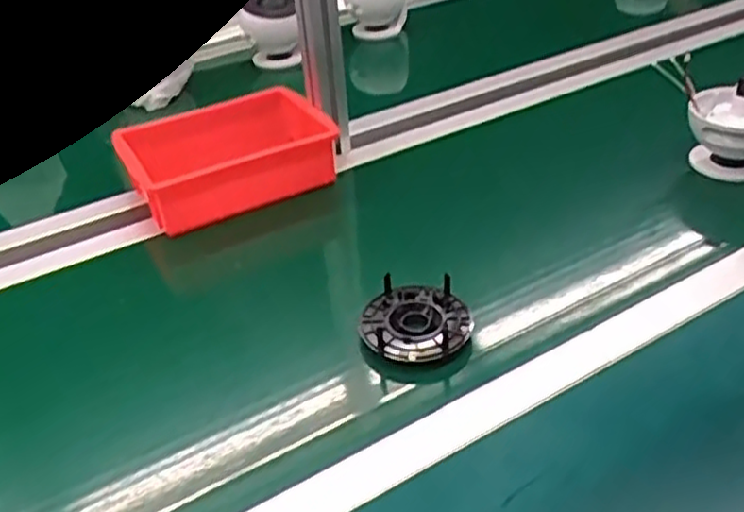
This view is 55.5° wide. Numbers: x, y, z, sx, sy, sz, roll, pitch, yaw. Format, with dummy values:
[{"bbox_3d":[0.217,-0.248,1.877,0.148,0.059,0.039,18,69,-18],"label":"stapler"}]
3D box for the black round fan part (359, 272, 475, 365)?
[{"bbox_3d":[0.040,0.059,0.646,0.098,0.030,0.089,0,36,2],"label":"black round fan part"}]

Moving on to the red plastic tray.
[{"bbox_3d":[-0.177,-0.116,0.858,0.239,0.076,0.140,-19,39,-22],"label":"red plastic tray"}]

